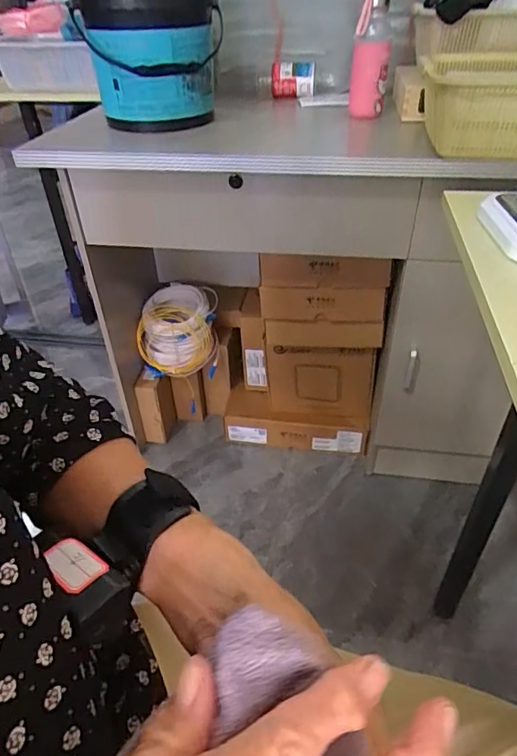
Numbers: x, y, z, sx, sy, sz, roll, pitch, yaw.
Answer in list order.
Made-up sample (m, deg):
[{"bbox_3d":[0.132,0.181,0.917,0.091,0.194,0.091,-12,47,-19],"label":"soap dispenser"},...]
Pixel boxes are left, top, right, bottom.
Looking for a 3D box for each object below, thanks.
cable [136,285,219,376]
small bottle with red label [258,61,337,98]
[{"bbox_3d":[-0.191,-0.128,1.201,0.185,0.171,0.181,-1,39,1],"label":"cable"},{"bbox_3d":[0.083,-0.636,1.034,0.167,0.059,0.065,2,39,5],"label":"small bottle with red label"}]

